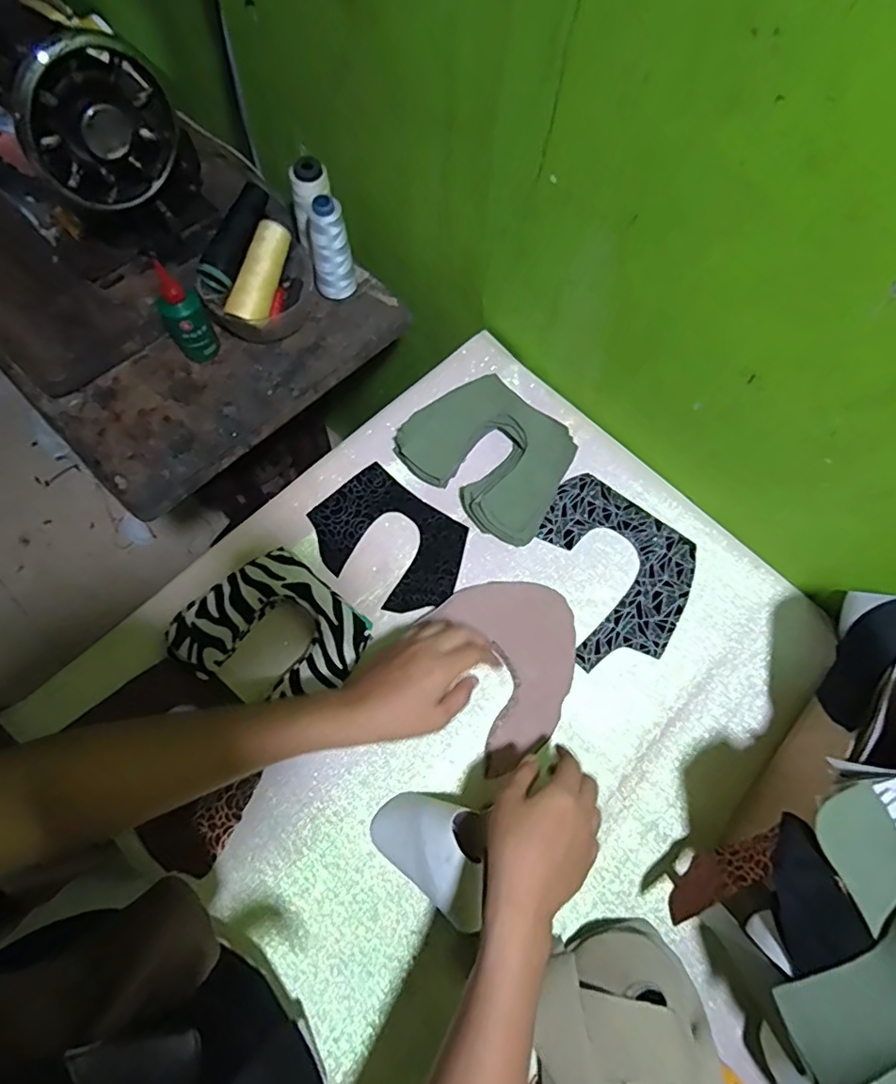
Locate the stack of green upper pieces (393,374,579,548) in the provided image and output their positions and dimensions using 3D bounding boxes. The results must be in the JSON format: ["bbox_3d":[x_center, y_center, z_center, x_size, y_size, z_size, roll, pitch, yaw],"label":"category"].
[{"bbox_3d":[0.047,-0.092,0.583,0.166,0.039,0.136,38,72,11],"label":"stack of green upper pieces"}]

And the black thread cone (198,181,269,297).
[{"bbox_3d":[-0.230,-0.328,0.592,0.034,0.036,0.118,25,88,6],"label":"black thread cone"}]

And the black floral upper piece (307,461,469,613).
[{"bbox_3d":[-0.058,-0.001,0.562,0.155,0.009,0.113,35,74,6],"label":"black floral upper piece"}]

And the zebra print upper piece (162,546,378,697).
[{"bbox_3d":[-0.159,0.088,0.510,0.144,0.035,0.132,38,73,11],"label":"zebra print upper piece"}]

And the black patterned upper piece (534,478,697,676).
[{"bbox_3d":[0.159,0.034,0.561,0.166,0.007,0.173,34,72,10],"label":"black patterned upper piece"}]

